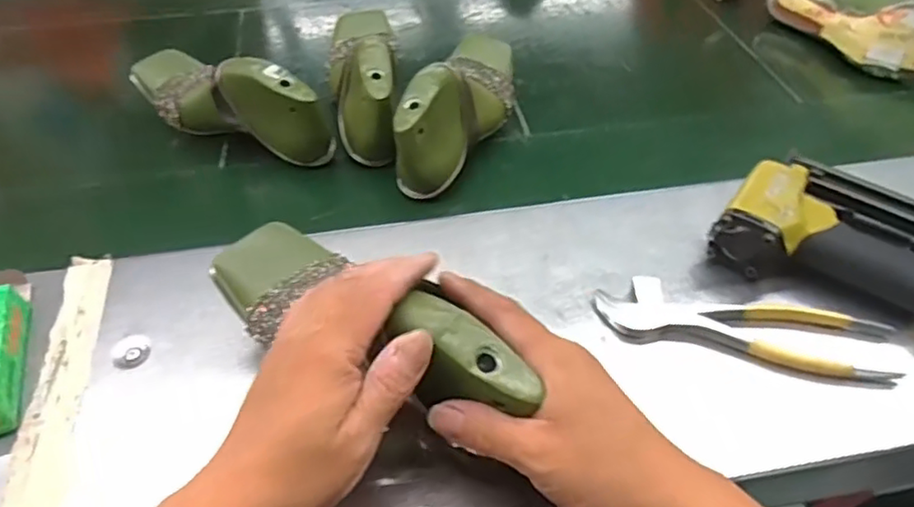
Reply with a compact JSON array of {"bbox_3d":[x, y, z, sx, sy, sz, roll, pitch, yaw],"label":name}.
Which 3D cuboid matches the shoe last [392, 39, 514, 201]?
[{"bbox_3d":[0.007,-0.152,0.618,0.072,0.084,0.215,11,46,11],"label":"shoe last"}]

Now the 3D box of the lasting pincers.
[{"bbox_3d":[0.193,0.049,0.430,0.191,0.012,0.048,9,46,9],"label":"lasting pincers"}]

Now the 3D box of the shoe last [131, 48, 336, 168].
[{"bbox_3d":[-0.226,-0.151,0.620,0.219,0.086,0.065,25,51,24],"label":"shoe last"}]

